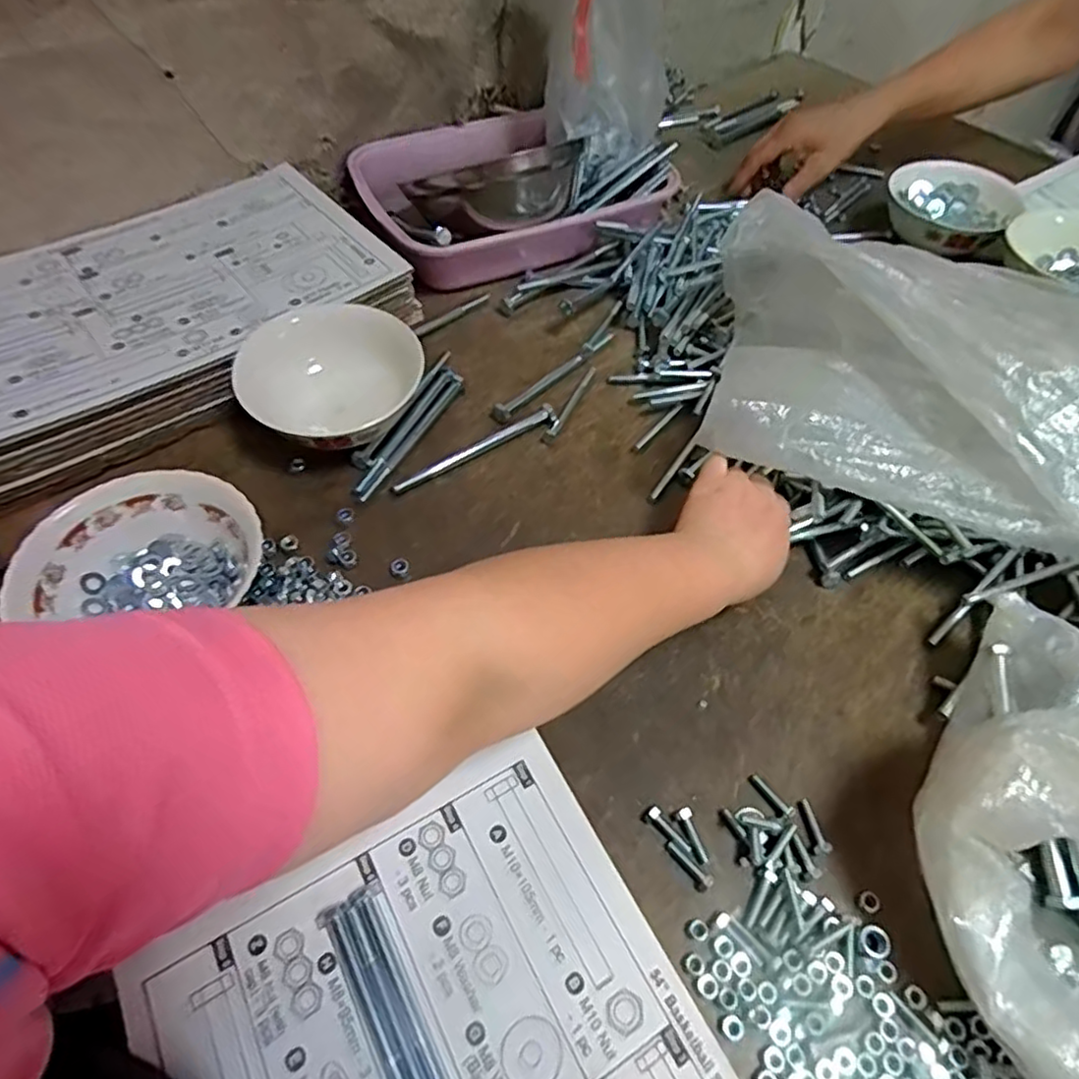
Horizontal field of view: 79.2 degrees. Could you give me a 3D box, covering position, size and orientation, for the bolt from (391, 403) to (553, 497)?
[{"bbox_3d":[-0.050,-0.073,0.525,0.148,0.013,0.016,-30,60,-21],"label":"bolt"}]

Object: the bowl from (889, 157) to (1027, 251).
[{"bbox_3d":[0.433,-0.349,0.698,0.128,0.051,0.145,33,60,21],"label":"bowl"}]

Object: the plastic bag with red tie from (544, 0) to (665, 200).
[{"bbox_3d":[0.068,-0.490,0.640,0.124,0.207,0.104,5,54,3],"label":"plastic bag with red tie"}]

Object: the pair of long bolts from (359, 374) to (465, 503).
[{"bbox_3d":[-0.102,-0.084,0.526,0.011,0.009,0.143,23,57,15],"label":"pair of long bolts"}]

